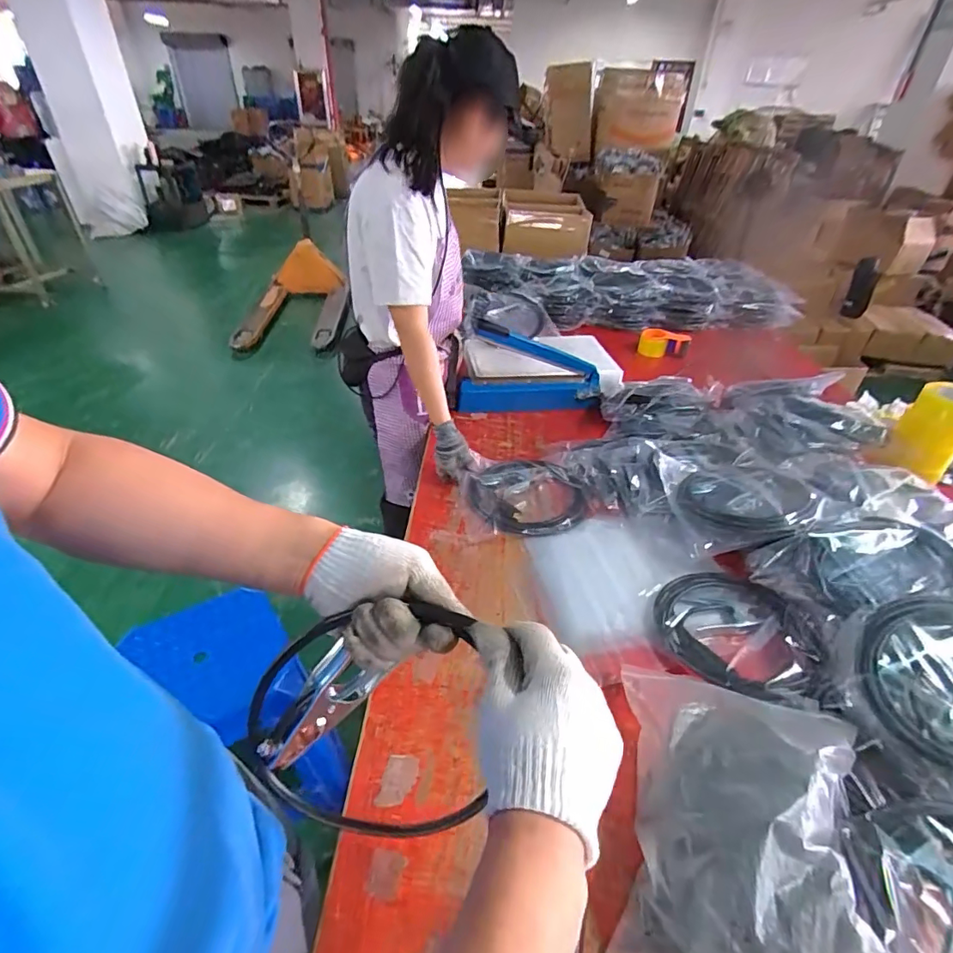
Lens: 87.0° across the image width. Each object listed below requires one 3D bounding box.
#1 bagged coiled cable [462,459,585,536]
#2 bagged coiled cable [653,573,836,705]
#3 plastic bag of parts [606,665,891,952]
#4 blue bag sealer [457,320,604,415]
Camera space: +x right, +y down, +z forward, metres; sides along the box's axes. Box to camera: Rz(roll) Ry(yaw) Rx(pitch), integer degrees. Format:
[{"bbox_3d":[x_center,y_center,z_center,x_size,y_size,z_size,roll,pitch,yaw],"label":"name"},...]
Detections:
[{"bbox_3d":[0.103,0.029,1.057,0.232,0.036,0.249,1,37,-1],"label":"bagged coiled cable"},{"bbox_3d":[0.413,0.233,0.780,0.242,0.048,0.227,1,37,-1],"label":"bagged coiled cable"},{"bbox_3d":[0.300,0.378,0.572,0.249,0.102,0.335,11,38,12],"label":"plastic bag of parts"},{"bbox_3d":[0.141,-0.287,1.338,0.384,0.206,0.108,1,37,0],"label":"blue bag sealer"}]

